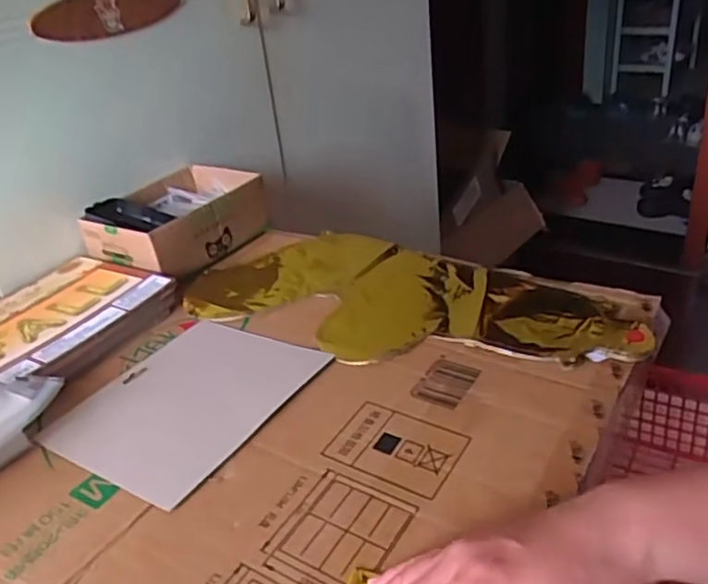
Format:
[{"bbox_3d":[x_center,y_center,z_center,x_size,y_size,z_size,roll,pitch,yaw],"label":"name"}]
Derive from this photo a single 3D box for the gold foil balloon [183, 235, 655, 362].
[{"bbox_3d":[0.047,0.003,0.650,0.432,0.009,0.204,9,34,25],"label":"gold foil balloon"}]

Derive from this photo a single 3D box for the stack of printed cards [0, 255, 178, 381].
[{"bbox_3d":[-0.297,0.026,0.662,0.175,0.030,0.190,12,35,29],"label":"stack of printed cards"}]

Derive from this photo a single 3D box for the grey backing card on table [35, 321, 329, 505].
[{"bbox_3d":[-0.140,0.087,0.554,0.165,0.009,0.183,12,37,33],"label":"grey backing card on table"}]

